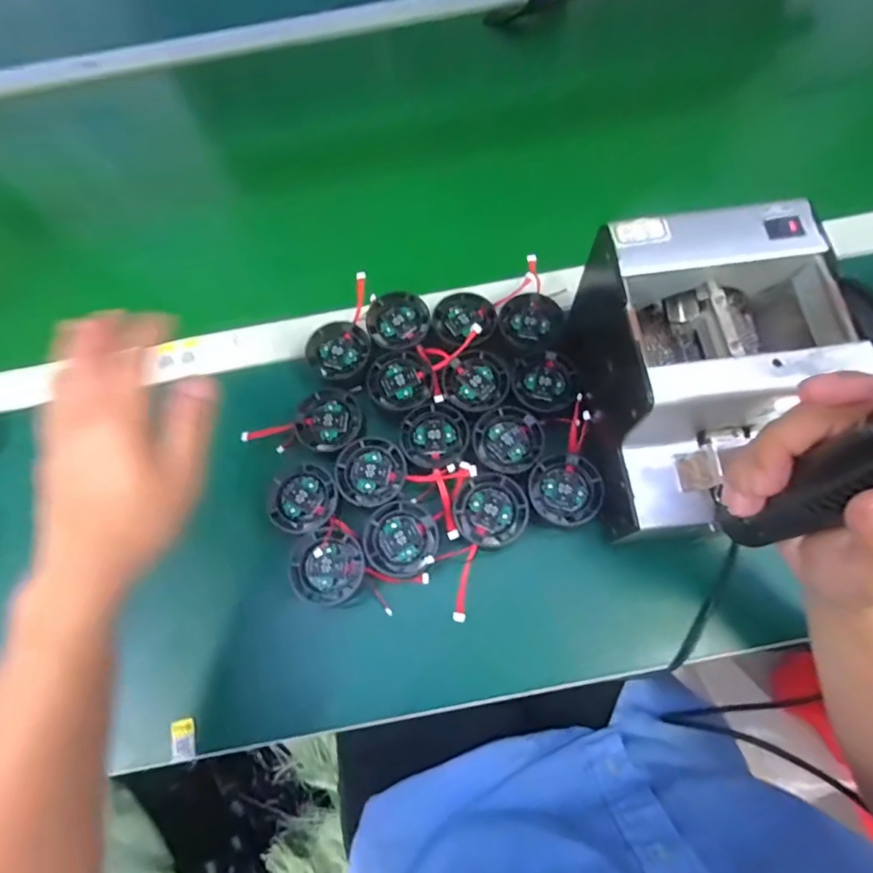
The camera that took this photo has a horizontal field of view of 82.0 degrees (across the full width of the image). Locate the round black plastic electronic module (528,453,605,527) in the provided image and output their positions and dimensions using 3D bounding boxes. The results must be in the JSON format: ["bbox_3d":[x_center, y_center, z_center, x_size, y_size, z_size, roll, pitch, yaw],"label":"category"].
[{"bbox_3d":[0.094,0.040,0.373,0.050,0.027,0.048,-1,69,3],"label":"round black plastic electronic module"}]

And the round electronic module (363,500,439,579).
[{"bbox_3d":[-0.025,0.074,0.361,0.051,0.021,0.050,-18,69,-4],"label":"round electronic module"}]

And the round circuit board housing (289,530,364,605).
[{"bbox_3d":[-0.078,0.091,0.355,0.051,0.021,0.052,-1,69,3],"label":"round circuit board housing"}]

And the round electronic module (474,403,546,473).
[{"bbox_3d":[0.055,0.003,0.380,0.050,0.011,0.050,-1,69,3],"label":"round electronic module"}]

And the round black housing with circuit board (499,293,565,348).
[{"bbox_3d":[0.079,-0.096,0.419,0.049,0.009,0.050,-1,69,3],"label":"round black housing with circuit board"}]

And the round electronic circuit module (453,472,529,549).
[{"bbox_3d":[0.040,0.054,0.364,0.051,0.013,0.050,-22,69,-5],"label":"round electronic circuit module"}]

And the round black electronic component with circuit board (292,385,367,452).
[{"bbox_3d":[-0.084,-0.009,0.404,0.052,0.027,0.051,-1,69,3],"label":"round black electronic component with circuit board"}]

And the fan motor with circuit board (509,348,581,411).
[{"bbox_3d":[0.087,-0.045,0.401,0.052,0.012,0.050,-1,69,3],"label":"fan motor with circuit board"}]

